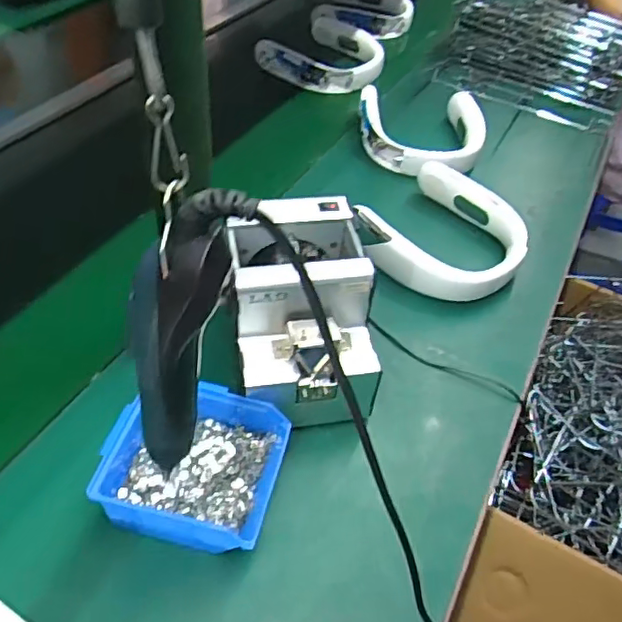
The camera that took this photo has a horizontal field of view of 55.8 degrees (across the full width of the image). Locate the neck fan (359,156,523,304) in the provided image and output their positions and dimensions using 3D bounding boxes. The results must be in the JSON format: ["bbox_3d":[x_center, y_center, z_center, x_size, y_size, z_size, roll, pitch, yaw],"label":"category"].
[{"bbox_3d":[0.169,-0.097,0.754,0.198,0.053,0.204,36,52,24],"label":"neck fan"}]

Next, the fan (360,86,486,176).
[{"bbox_3d":[0.184,-0.284,0.933,0.197,0.045,0.222,-2,47,-10],"label":"fan"}]

